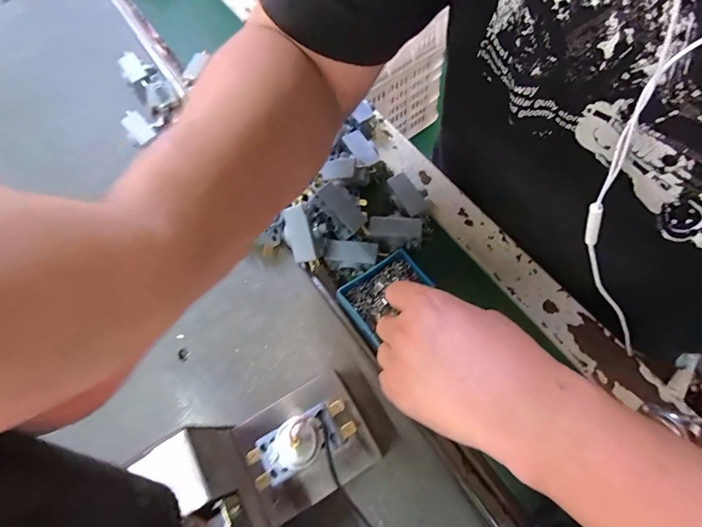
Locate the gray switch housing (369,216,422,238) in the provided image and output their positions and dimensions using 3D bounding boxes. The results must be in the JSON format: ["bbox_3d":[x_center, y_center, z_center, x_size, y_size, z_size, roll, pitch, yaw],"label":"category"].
[{"bbox_3d":[0.040,-0.031,0.345,0.045,0.012,0.019,3,66,8],"label":"gray switch housing"}]

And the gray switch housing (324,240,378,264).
[{"bbox_3d":[0.001,-0.010,0.340,0.045,0.011,0.018,7,67,10],"label":"gray switch housing"}]

